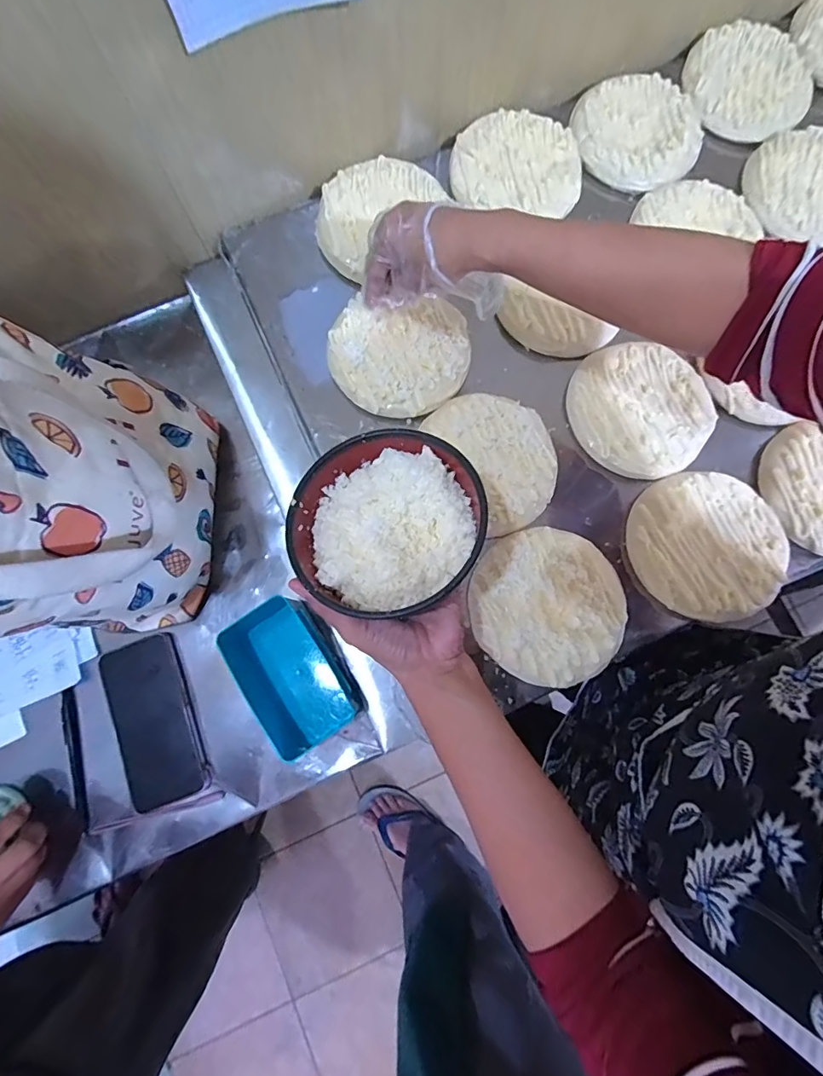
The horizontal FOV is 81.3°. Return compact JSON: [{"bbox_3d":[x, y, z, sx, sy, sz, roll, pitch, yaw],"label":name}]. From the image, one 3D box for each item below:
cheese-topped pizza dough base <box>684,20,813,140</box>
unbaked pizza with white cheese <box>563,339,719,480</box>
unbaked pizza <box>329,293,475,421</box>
[{"bbox_3d":[0.396,-0.537,0.562,0.143,0.024,0.129,14,80,2],"label":"cheese-topped pizza dough base"},{"bbox_3d":[0.236,-0.135,0.497,0.142,0.015,0.138,0,80,-1],"label":"unbaked pizza with white cheese"},{"bbox_3d":[-0.012,-0.188,0.496,0.143,0.016,0.120,-5,80,-2],"label":"unbaked pizza"}]

